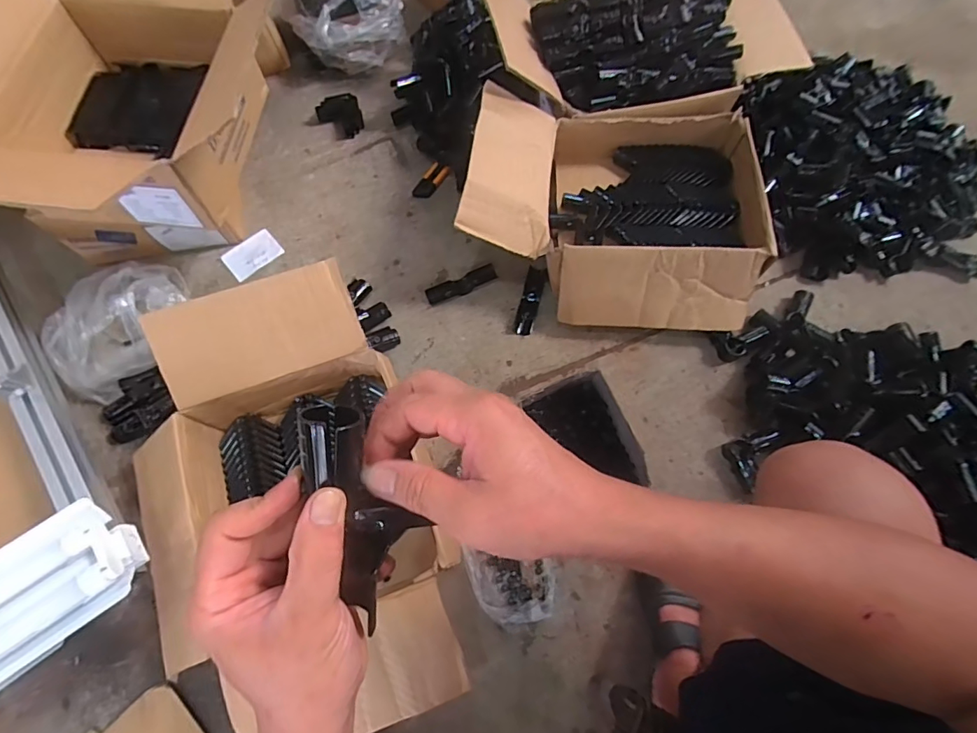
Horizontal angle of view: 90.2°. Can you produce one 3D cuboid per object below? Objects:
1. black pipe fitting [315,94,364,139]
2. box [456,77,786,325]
[{"bbox_3d":[-0.298,-0.501,0.976,0.085,0.031,0.089,0,71,0],"label":"black pipe fitting"},{"bbox_3d":[0.205,-0.277,0.802,0.451,0.165,0.404,5,71,2],"label":"box"}]

